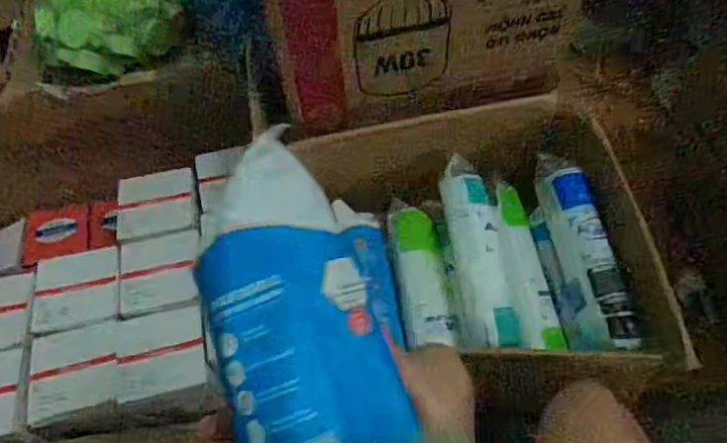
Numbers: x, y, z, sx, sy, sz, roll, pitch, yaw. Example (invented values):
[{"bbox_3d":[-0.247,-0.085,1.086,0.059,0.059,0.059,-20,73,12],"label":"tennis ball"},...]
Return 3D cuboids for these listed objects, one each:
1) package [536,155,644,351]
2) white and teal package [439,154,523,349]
[{"bbox_3d":[0.296,0.044,0.800,0.072,0.087,0.286,-6,57,-1],"label":"package"},{"bbox_3d":[0.160,0.038,0.803,0.074,0.061,0.279,-6,57,0],"label":"white and teal package"}]

